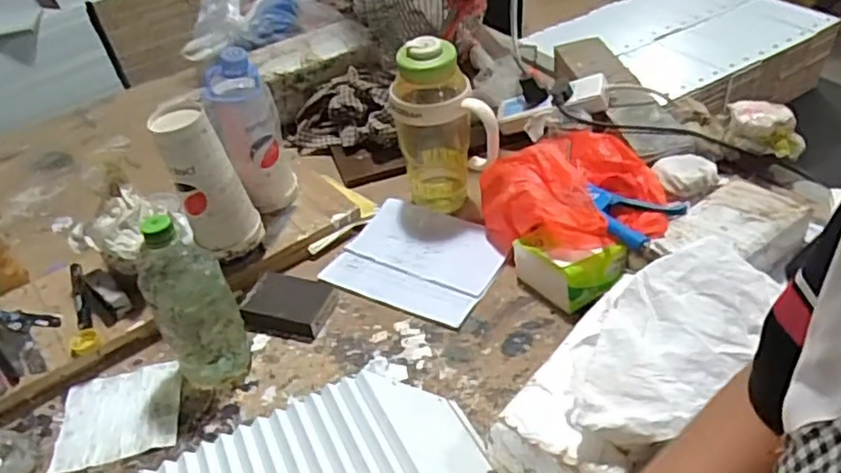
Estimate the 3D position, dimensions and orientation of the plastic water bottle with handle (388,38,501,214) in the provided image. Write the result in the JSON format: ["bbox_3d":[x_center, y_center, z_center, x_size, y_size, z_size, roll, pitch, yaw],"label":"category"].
[{"bbox_3d":[0.029,-0.147,0.873,0.126,0.218,0.111,-10,42,-4],"label":"plastic water bottle with handle"}]

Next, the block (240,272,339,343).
[{"bbox_3d":[-0.157,0.078,0.795,0.099,0.024,0.082,8,43,15],"label":"block"}]

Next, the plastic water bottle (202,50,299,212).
[{"bbox_3d":[-0.221,-0.134,0.867,0.080,0.210,0.075,-16,43,-12],"label":"plastic water bottle"}]

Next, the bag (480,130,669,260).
[{"bbox_3d":[0.192,-0.045,0.834,0.203,0.091,0.225,-23,44,-18],"label":"bag"}]

